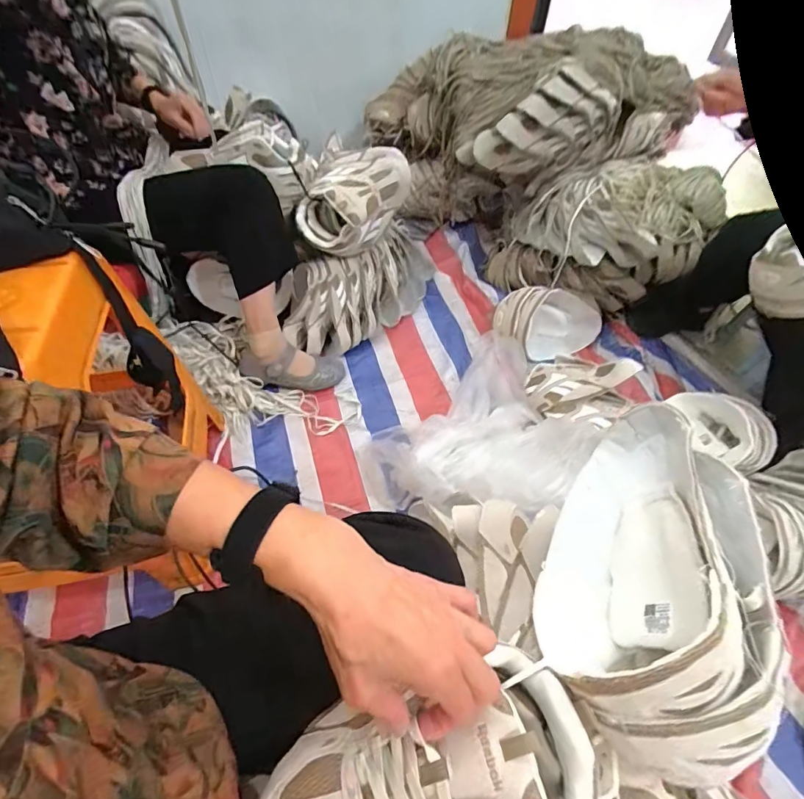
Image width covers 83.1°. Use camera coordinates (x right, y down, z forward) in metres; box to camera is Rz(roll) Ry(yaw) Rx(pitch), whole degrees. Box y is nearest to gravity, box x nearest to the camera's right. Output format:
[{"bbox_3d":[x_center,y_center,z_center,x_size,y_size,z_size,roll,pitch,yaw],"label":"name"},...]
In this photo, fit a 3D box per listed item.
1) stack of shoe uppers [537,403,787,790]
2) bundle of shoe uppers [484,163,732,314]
[{"bbox_3d":[0.198,0.122,0.352,0.134,0.127,0.257,22,55,14],"label":"stack of shoe uppers"},{"bbox_3d":[0.511,-0.401,1.148,0.498,0.264,0.250,-5,53,-6],"label":"bundle of shoe uppers"}]

